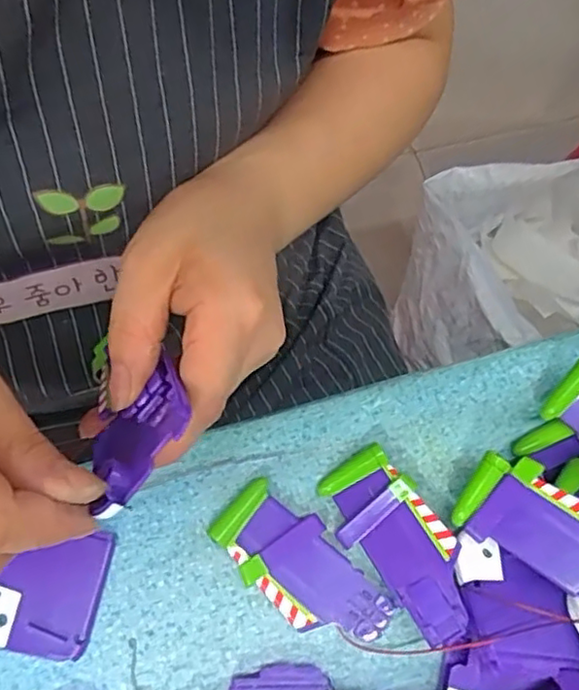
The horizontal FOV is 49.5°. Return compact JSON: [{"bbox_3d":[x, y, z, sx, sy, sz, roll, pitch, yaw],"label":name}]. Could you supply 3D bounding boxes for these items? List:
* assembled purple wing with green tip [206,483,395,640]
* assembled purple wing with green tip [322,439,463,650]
[{"bbox_3d":[0.005,0.106,0.297,0.041,0.010,0.087,-41,74,-16],"label":"assembled purple wing with green tip"},{"bbox_3d":[0.052,0.093,0.297,0.041,0.020,0.088,-31,71,-13],"label":"assembled purple wing with green tip"}]

